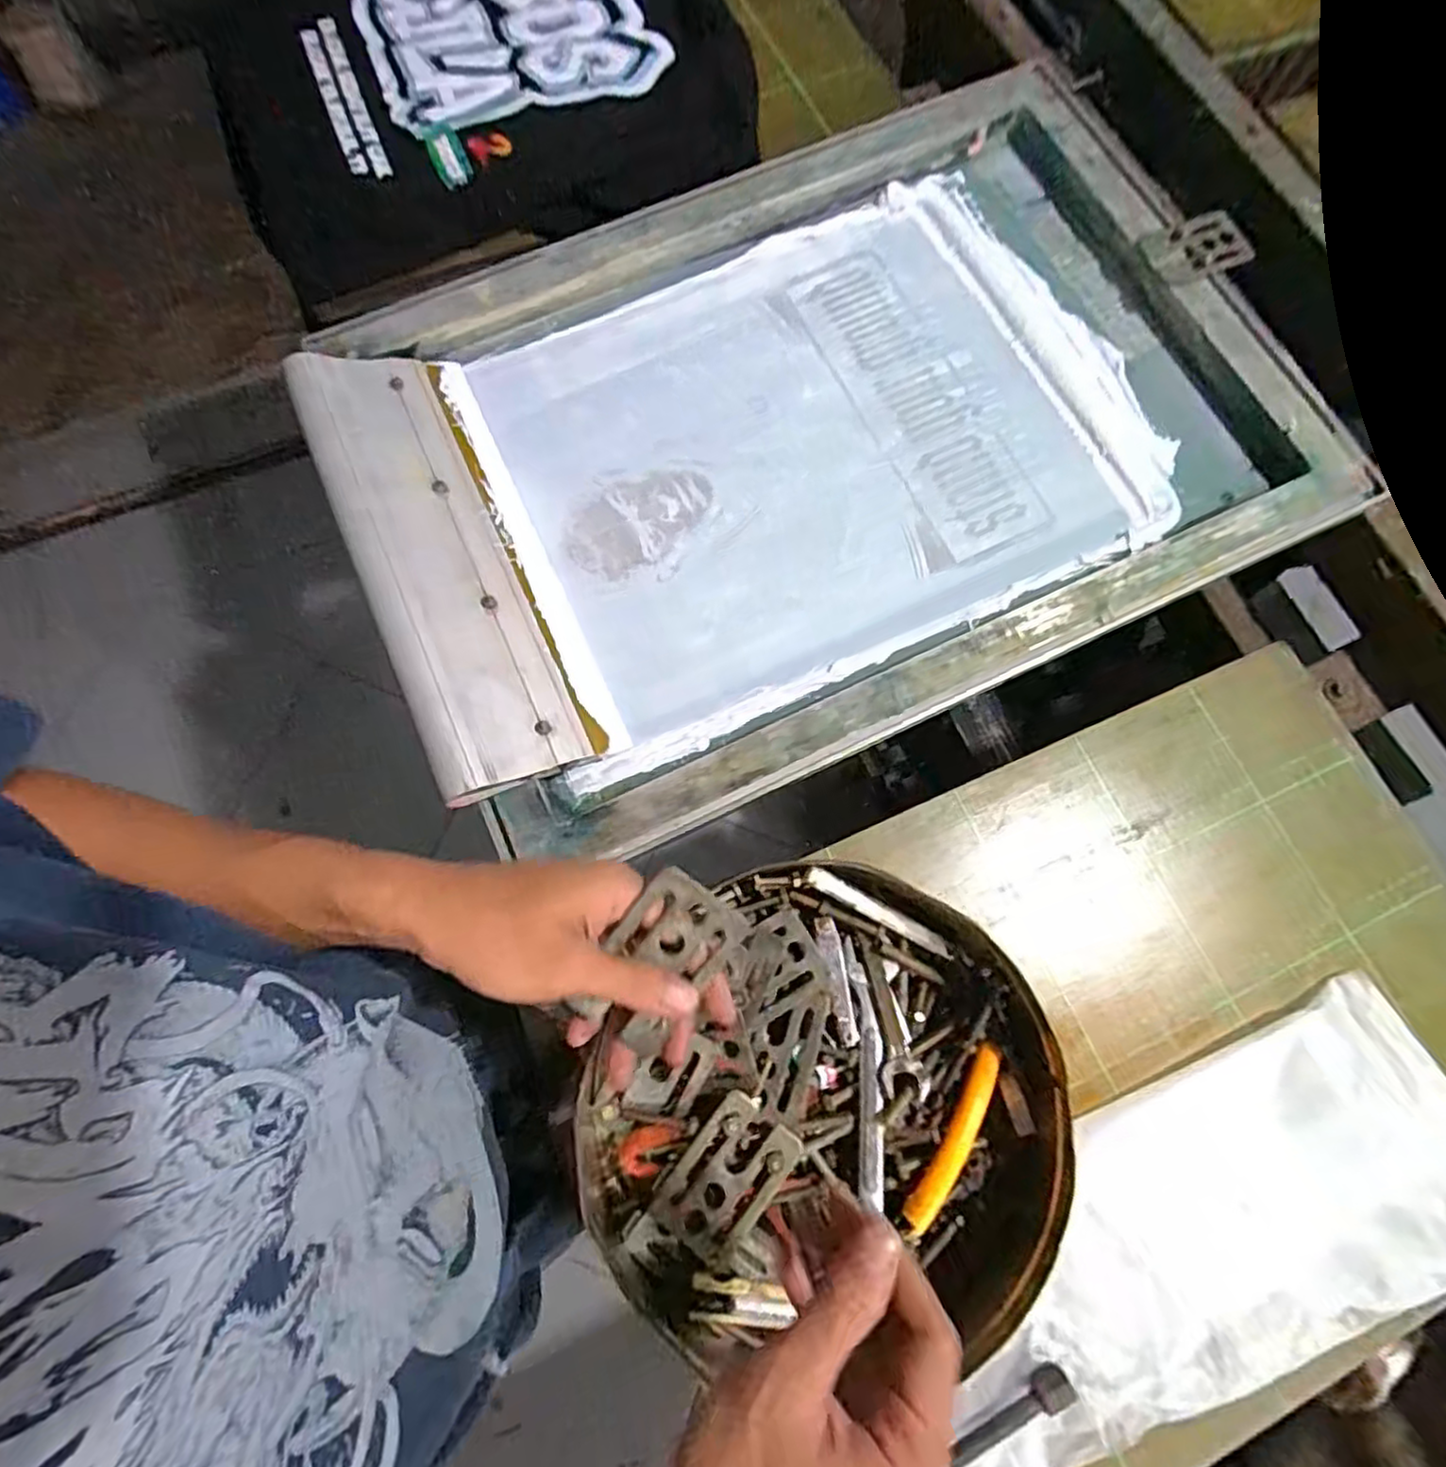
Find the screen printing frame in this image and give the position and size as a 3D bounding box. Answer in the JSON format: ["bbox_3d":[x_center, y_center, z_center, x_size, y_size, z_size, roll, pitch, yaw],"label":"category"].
[{"bbox_3d":[0.073,-0.230,0.524,0.667,0.070,0.469,-24,77,-6],"label":"screen printing frame"}]

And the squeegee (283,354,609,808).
[{"bbox_3d":[-0.193,-0.125,0.487,0.120,0.028,0.344,-15,74,-34],"label":"squeegee"}]

